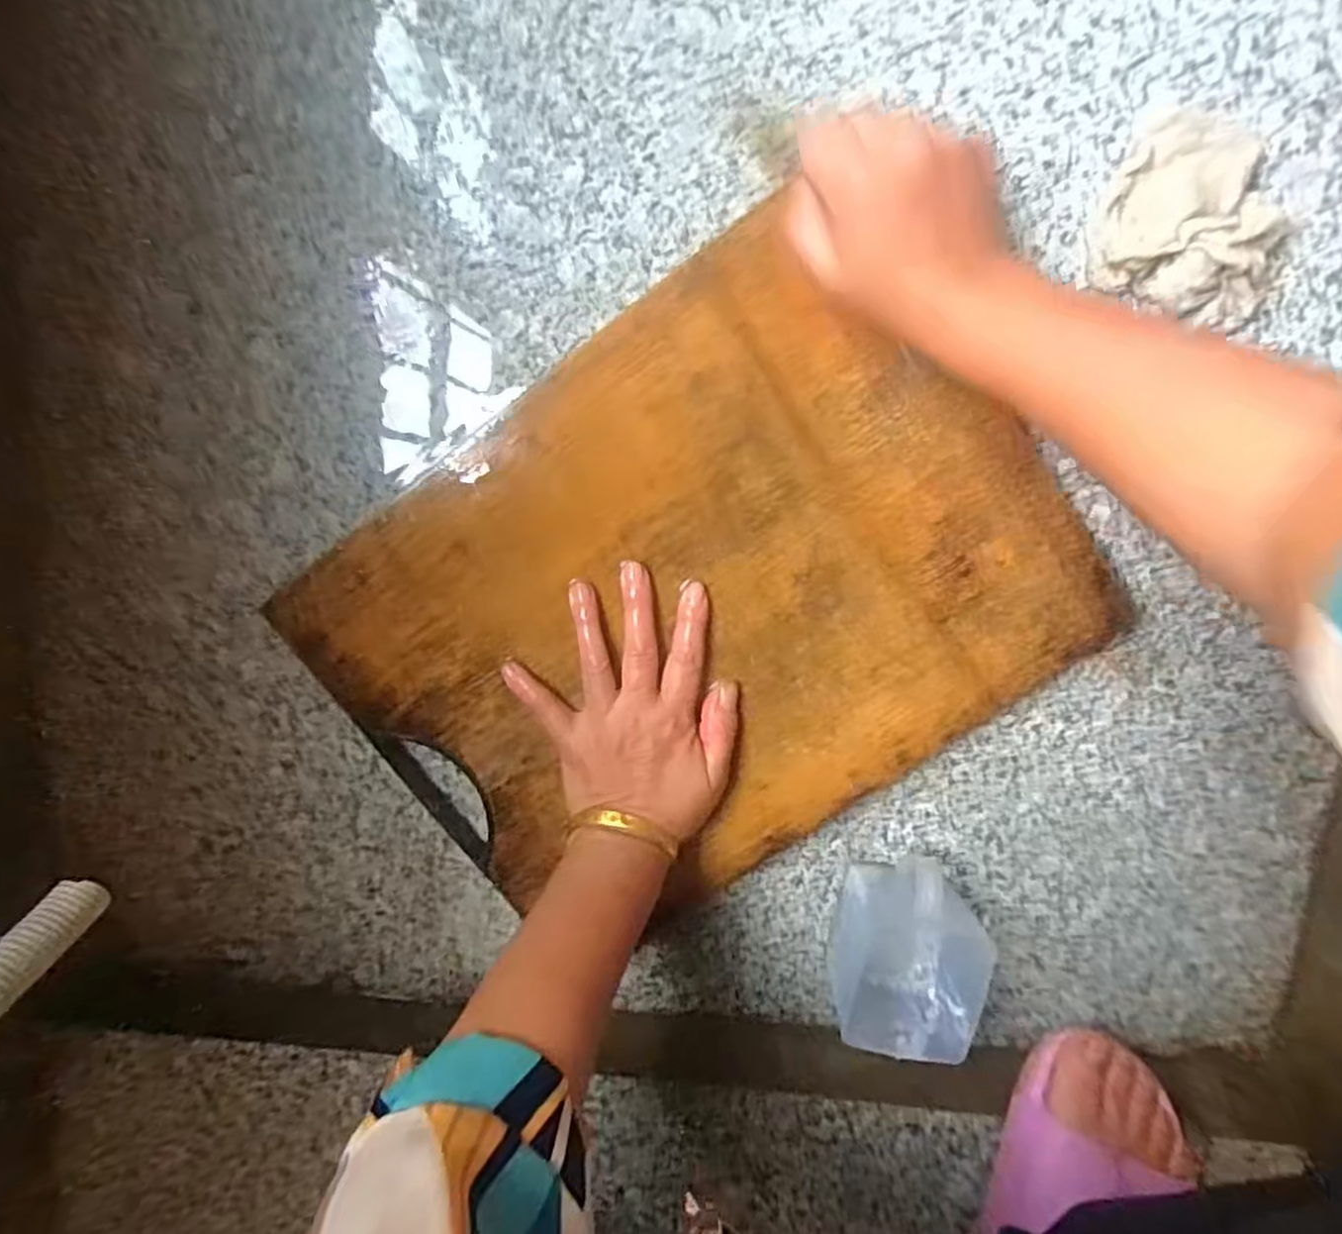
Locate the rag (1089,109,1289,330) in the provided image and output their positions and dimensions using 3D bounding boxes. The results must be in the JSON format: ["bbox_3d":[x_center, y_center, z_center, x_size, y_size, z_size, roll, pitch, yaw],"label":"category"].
[{"bbox_3d":[0.267,-0.204,0.360,0.089,0.022,0.095,12,100,1],"label":"rag"}]

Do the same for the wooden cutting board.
[{"bbox_3d":[0.013,0.000,0.405,0.387,0.022,0.303,-37,96,8],"label":"wooden cutting board"}]

